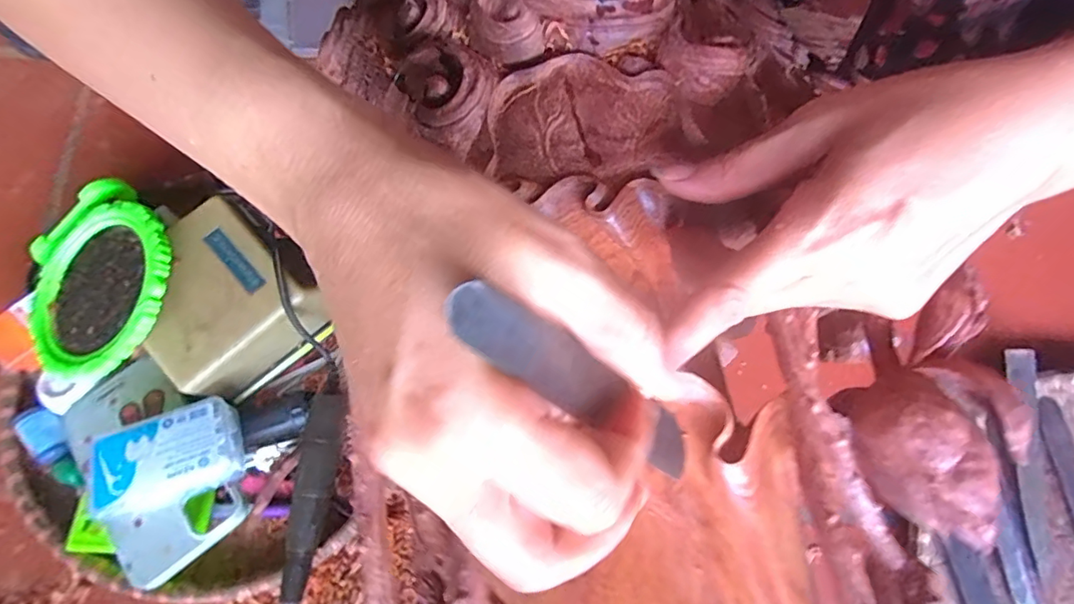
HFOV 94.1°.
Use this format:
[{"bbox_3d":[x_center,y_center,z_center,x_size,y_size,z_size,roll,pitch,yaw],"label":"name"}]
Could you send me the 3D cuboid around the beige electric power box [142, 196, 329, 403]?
[{"bbox_3d":[-0.242,-0.001,0.387,0.116,0.065,0.109,42,79,9],"label":"beige electric power box"}]

